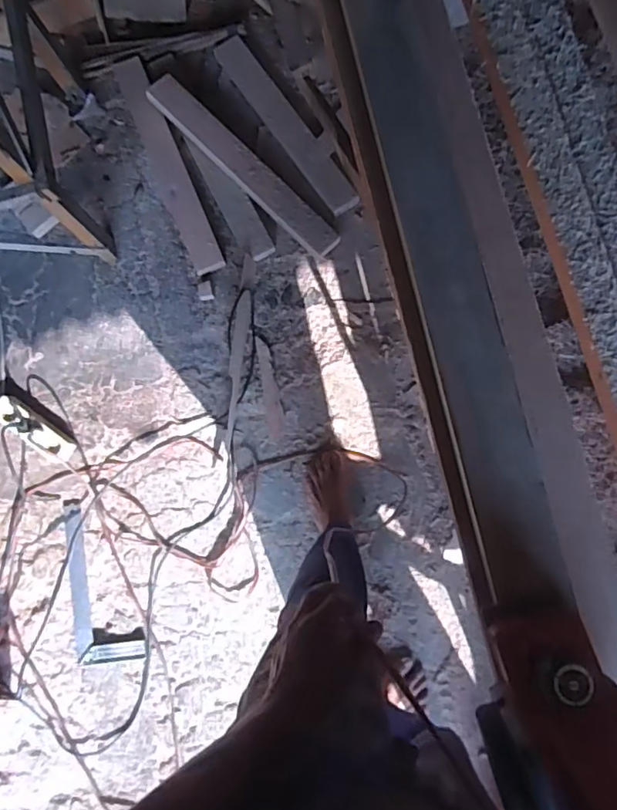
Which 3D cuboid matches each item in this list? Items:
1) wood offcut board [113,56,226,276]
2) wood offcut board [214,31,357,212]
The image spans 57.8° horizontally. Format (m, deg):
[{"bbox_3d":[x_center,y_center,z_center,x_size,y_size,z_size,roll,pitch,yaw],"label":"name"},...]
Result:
[{"bbox_3d":[-0.338,-0.580,1.352,0.073,0.030,0.560,-23,83,0],"label":"wood offcut board"},{"bbox_3d":[-0.053,-0.677,1.340,0.074,0.028,0.530,-35,83,-1],"label":"wood offcut board"}]

